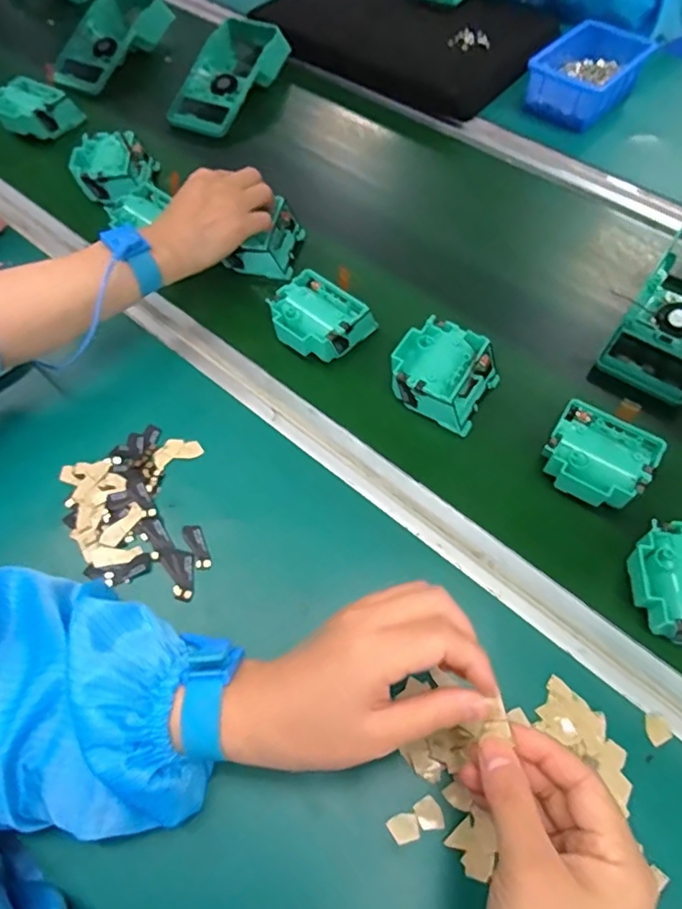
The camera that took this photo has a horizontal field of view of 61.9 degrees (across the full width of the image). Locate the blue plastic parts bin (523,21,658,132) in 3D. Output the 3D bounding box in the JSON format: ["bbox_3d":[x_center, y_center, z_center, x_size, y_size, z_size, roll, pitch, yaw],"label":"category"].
[{"bbox_3d":[0.298,-0.461,0.692,0.100,0.050,0.149,37,69,19],"label":"blue plastic parts bin"}]

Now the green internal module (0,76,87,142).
[{"bbox_3d":[-0.364,-0.407,0.669,0.088,0.033,0.056,15,64,10],"label":"green internal module"}]

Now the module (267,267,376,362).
[{"bbox_3d":[-0.017,-0.117,0.502,0.085,0.037,0.070,29,67,16],"label":"module"}]

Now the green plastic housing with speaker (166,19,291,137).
[{"bbox_3d":[-0.138,-0.471,0.713,0.093,0.046,0.194,21,65,13],"label":"green plastic housing with speaker"}]

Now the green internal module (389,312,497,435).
[{"bbox_3d":[0.084,-0.066,0.471,0.078,0.040,0.077,28,67,15],"label":"green internal module"}]

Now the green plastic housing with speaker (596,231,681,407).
[{"bbox_3d":[0.305,-0.128,0.508,0.083,0.057,0.192,34,68,18],"label":"green plastic housing with speaker"}]

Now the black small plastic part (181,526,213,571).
[{"bbox_3d":[-0.105,0.067,0.413,0.013,0.004,0.035,-22,64,-9],"label":"black small plastic part"}]

